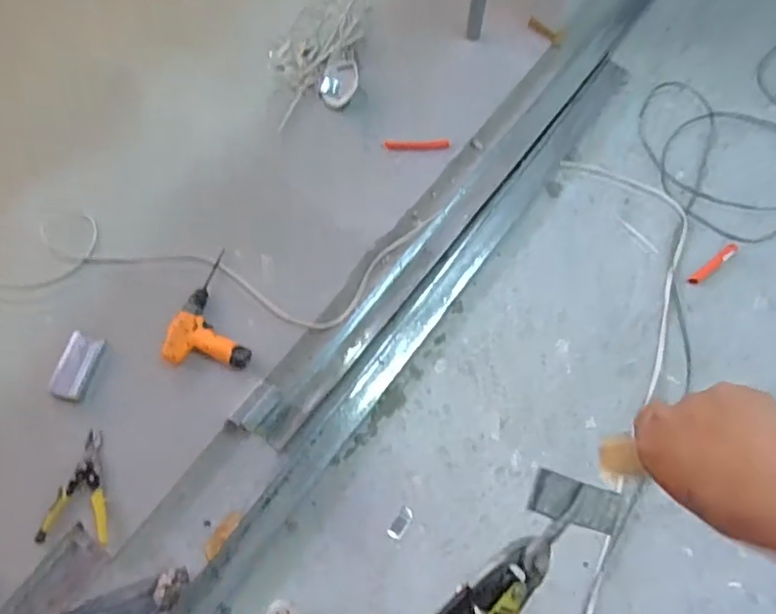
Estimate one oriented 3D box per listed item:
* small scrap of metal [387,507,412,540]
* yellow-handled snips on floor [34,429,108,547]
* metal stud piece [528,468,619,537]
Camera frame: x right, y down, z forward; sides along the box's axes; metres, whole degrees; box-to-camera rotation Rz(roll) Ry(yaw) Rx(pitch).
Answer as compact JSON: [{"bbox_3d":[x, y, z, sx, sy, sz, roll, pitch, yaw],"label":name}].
[{"bbox_3d":[0.029,0.477,1.283,0.032,0.007,0.070,34,74,11],"label":"small scrap of metal"},{"bbox_3d":[-0.675,0.394,1.279,0.144,0.016,0.233,4,70,-5],"label":"yellow-handled snips on floor"},{"bbox_3d":[0.128,0.134,0.400,0.067,0.009,0.028,20,70,-17],"label":"metal stud piece"}]

